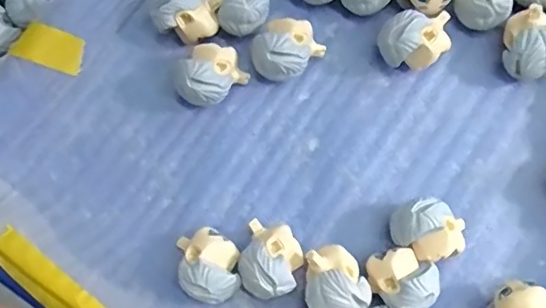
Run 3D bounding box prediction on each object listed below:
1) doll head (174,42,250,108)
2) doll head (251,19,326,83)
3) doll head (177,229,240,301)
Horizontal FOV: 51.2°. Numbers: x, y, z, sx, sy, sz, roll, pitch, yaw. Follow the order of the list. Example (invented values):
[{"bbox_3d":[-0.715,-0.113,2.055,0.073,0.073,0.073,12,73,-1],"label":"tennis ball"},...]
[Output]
[{"bbox_3d":[-0.026,-0.032,0.234,0.028,0.025,0.021,-22,79,-4],"label":"doll head"},{"bbox_3d":[0.006,-0.043,0.236,0.027,0.024,0.022,-44,82,-7],"label":"doll head"},{"bbox_3d":[-0.024,0.043,0.219,0.021,0.022,0.026,-4,79,0],"label":"doll head"}]

